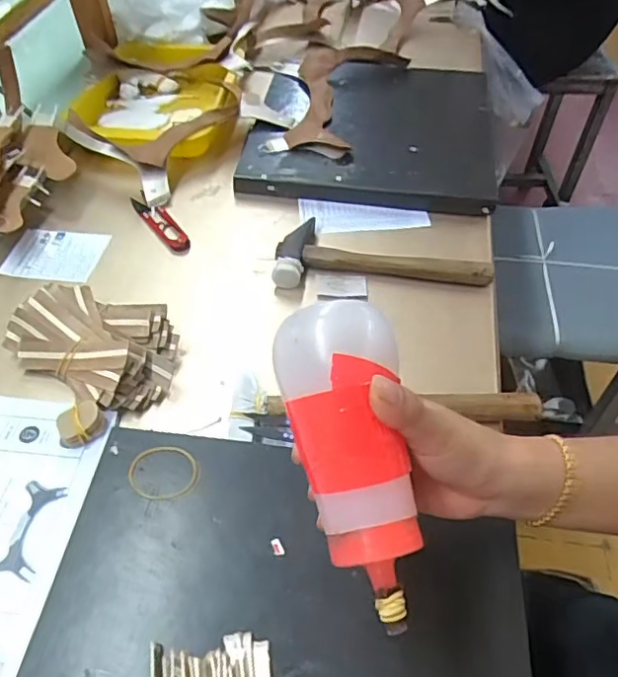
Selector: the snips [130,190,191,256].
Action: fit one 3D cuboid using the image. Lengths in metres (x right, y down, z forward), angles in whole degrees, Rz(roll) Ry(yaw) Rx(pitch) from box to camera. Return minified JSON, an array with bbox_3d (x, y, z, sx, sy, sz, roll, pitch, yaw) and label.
[{"bbox_3d":[-0.166,-0.132,0.645,0.028,0.009,0.113,-28,56,-22],"label":"snips"}]

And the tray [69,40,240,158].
[{"bbox_3d":[-0.195,-0.325,0.779,0.205,0.048,0.274,3,50,2],"label":"tray"}]

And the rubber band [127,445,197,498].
[{"bbox_3d":[-0.107,0.098,0.425,0.049,0.004,0.043,2,50,2],"label":"rubber band"}]

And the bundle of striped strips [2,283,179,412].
[{"bbox_3d":[-0.185,0.003,0.510,0.152,0.041,0.098,23,53,18],"label":"bundle of striped strips"}]

